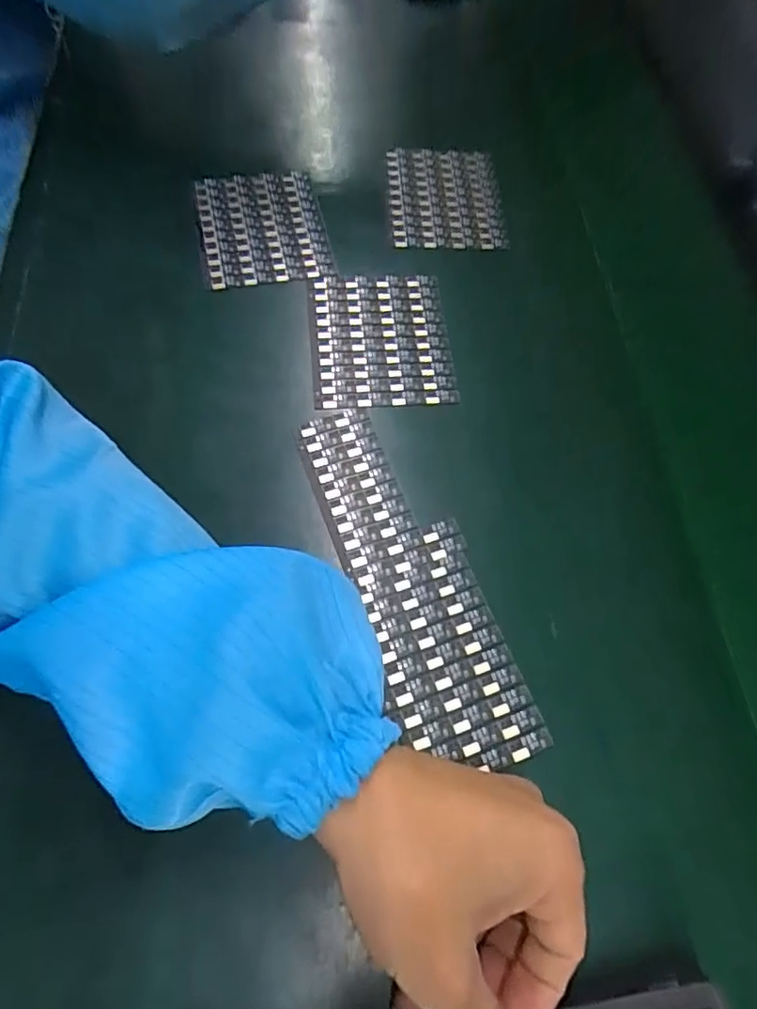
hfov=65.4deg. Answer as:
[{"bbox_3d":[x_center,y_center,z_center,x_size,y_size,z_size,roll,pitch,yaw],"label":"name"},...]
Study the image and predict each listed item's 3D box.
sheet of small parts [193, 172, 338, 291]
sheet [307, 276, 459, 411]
[{"bbox_3d":[-0.079,-0.190,0.401,0.083,0.008,0.100,-8,67,-10],"label":"sheet of small parts"},{"bbox_3d":[0.001,-0.102,0.362,0.084,0.008,0.098,-3,66,-8],"label":"sheet"}]

